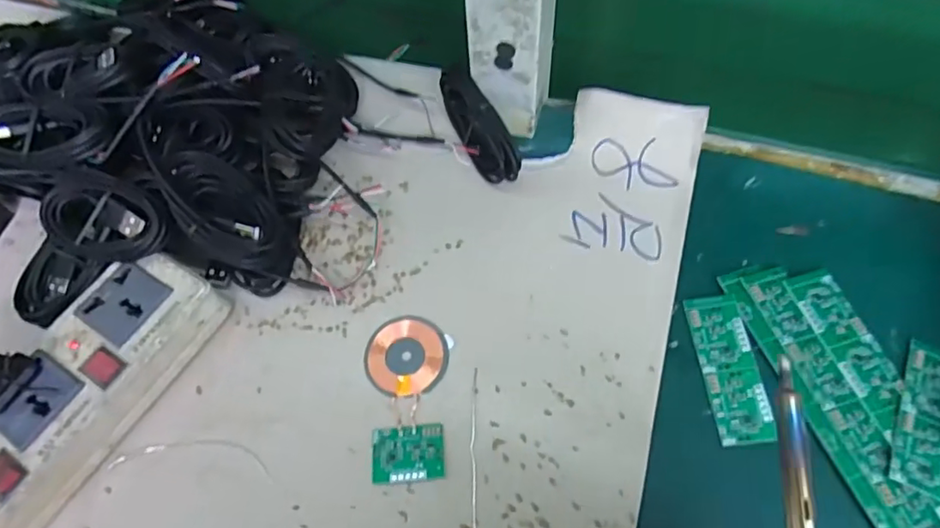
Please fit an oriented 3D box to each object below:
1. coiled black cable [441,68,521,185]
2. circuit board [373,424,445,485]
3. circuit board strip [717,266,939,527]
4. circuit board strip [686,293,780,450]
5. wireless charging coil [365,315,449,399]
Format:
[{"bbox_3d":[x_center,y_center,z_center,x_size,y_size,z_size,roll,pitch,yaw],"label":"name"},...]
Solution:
[{"bbox_3d":[0.005,-0.078,0.333,0.015,0.042,0.075,-26,64,-10],"label":"coiled black cable"},{"bbox_3d":[-0.029,0.088,0.271,0.033,0.004,0.025,-5,63,1],"label":"circuit board"},{"bbox_3d":[0.168,0.064,0.270,0.032,0.004,0.147,-20,63,-6],"label":"circuit board strip"},{"bbox_3d":[0.126,0.049,0.280,0.026,0.004,0.072,-5,63,1],"label":"circuit board strip"},{"bbox_3d":[-0.032,0.045,0.291,0.041,0.008,0.040,-1,68,3],"label":"wireless charging coil"}]

